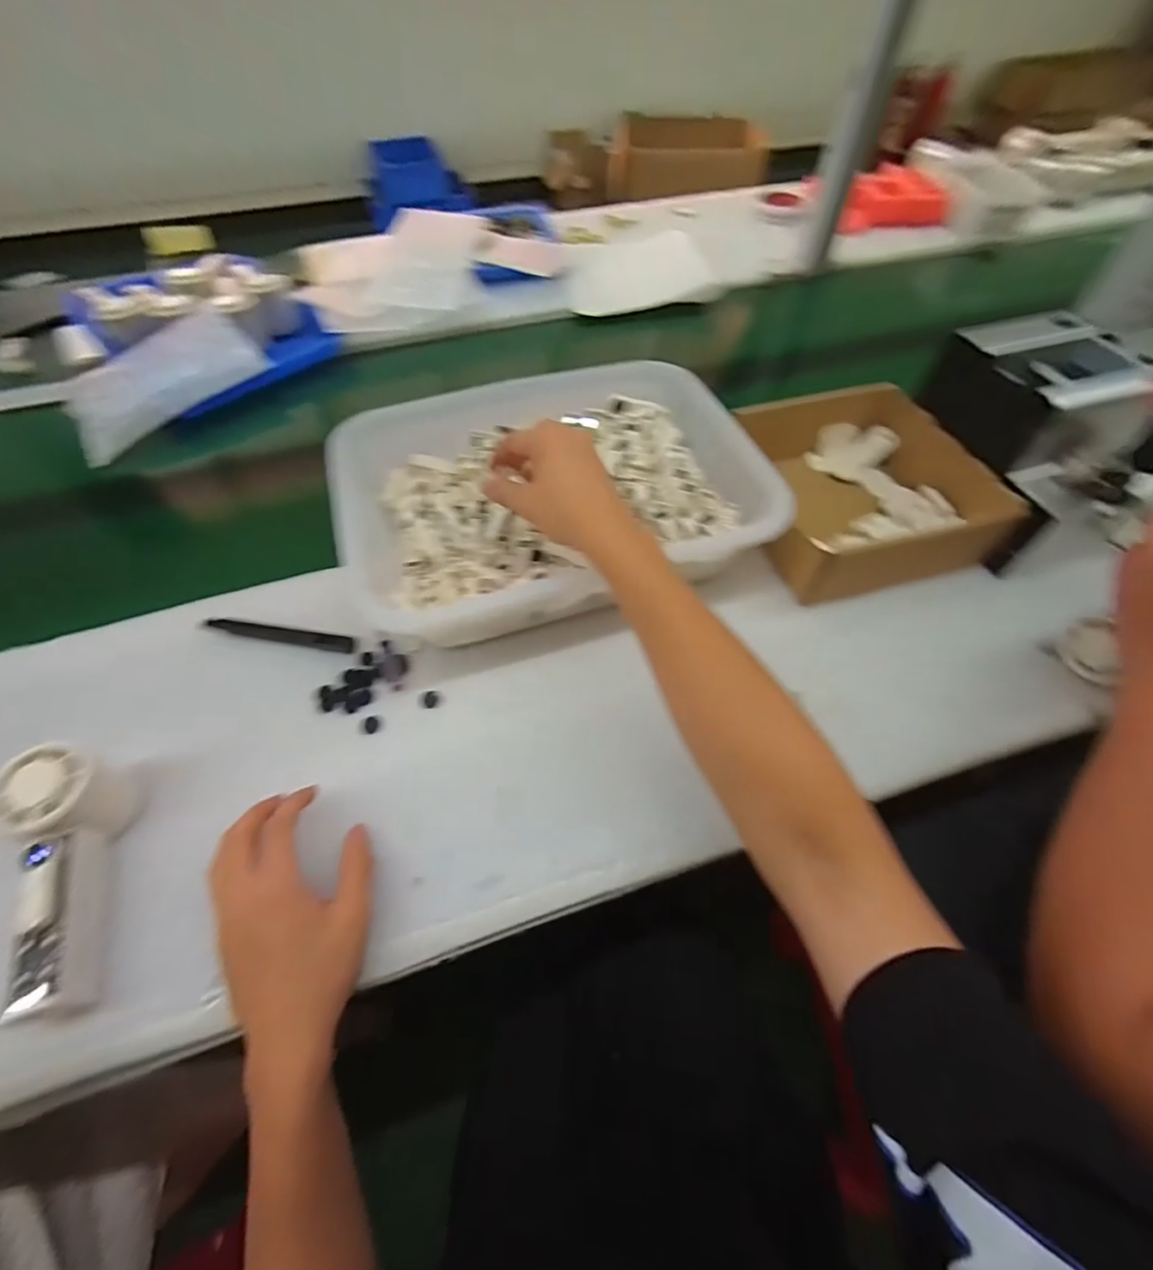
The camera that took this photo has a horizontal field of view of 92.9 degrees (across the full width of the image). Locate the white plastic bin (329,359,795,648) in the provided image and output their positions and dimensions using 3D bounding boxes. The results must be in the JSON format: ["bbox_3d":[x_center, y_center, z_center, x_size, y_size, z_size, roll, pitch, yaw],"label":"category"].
[{"bbox_3d":[-0.026,-0.135,0.504,0.343,0.077,0.250,-15,57,-11],"label":"white plastic bin"}]

